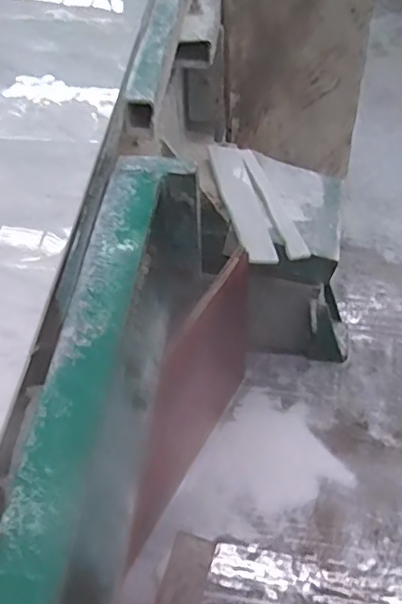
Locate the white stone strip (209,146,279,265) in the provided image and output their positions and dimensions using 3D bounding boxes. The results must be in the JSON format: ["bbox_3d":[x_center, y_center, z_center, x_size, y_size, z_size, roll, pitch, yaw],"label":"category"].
[{"bbox_3d":[0.078,-0.199,1.182,0.070,0.012,0.308,-3,55,-17],"label":"white stone strip"}]

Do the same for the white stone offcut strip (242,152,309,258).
[{"bbox_3d":[0.142,-0.202,1.213,0.045,0.018,0.293,-7,56,-23],"label":"white stone offcut strip"}]

